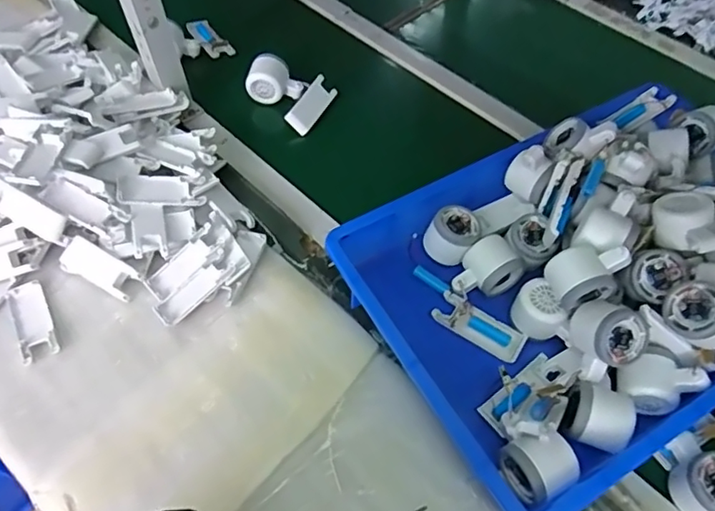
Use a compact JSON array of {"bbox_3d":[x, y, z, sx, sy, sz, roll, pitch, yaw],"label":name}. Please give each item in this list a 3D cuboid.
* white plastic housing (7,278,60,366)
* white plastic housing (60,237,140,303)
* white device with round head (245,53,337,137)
[{"bbox_3d":[-0.376,0.074,0.631,0.039,0.013,0.105,-26,61,-17],"label":"white plastic housing"},{"bbox_3d":[-0.310,0.015,0.662,0.096,0.016,0.043,23,89,12],"label":"white plastic housing"},{"bbox_3d":[-0.107,-0.251,0.831,0.117,0.056,0.096,23,59,13],"label":"white device with round head"}]

